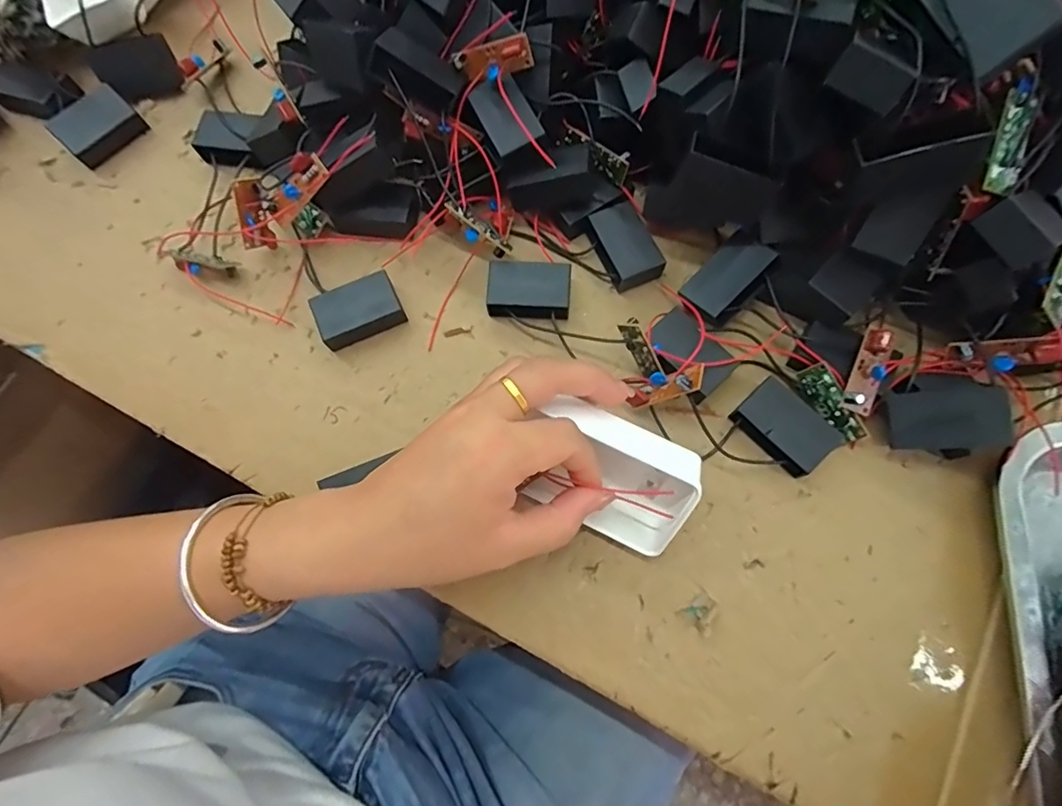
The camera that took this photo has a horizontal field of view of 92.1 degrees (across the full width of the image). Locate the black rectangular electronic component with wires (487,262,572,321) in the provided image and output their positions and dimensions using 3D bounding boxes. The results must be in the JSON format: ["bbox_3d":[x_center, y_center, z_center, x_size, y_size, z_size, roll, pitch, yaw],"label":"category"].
[{"bbox_3d":[-0.001,-0.065,0.301,0.046,0.016,0.030,2,73,2],"label":"black rectangular electronic component with wires"}]

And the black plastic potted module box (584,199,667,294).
[{"bbox_3d":[0.057,-0.093,0.308,0.032,0.017,0.049,-24,74,-6],"label":"black plastic potted module box"}]

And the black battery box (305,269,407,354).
[{"bbox_3d":[-0.101,-0.054,0.300,0.047,0.019,0.028,-23,73,-6],"label":"black battery box"}]

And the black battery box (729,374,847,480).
[{"bbox_3d":[0.134,0.014,0.274,0.033,0.016,0.048,-41,76,-10],"label":"black battery box"}]

